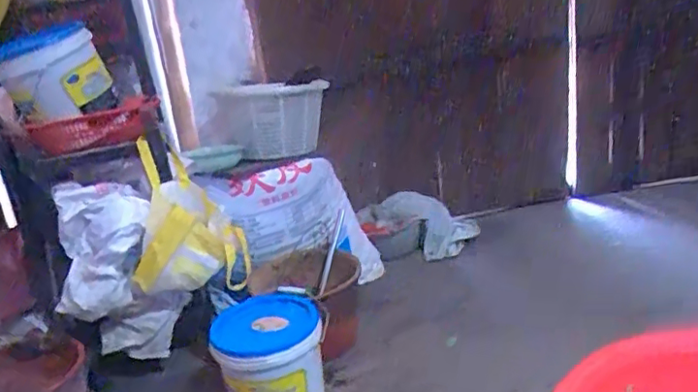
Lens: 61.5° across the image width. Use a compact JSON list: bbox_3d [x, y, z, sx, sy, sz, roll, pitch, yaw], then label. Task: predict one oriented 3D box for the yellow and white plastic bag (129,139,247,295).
[{"bbox_3d":[-0.384,0.061,1.376,0.214,0.345,0.161,-2,20,14],"label":"yellow and white plastic bag"}]

